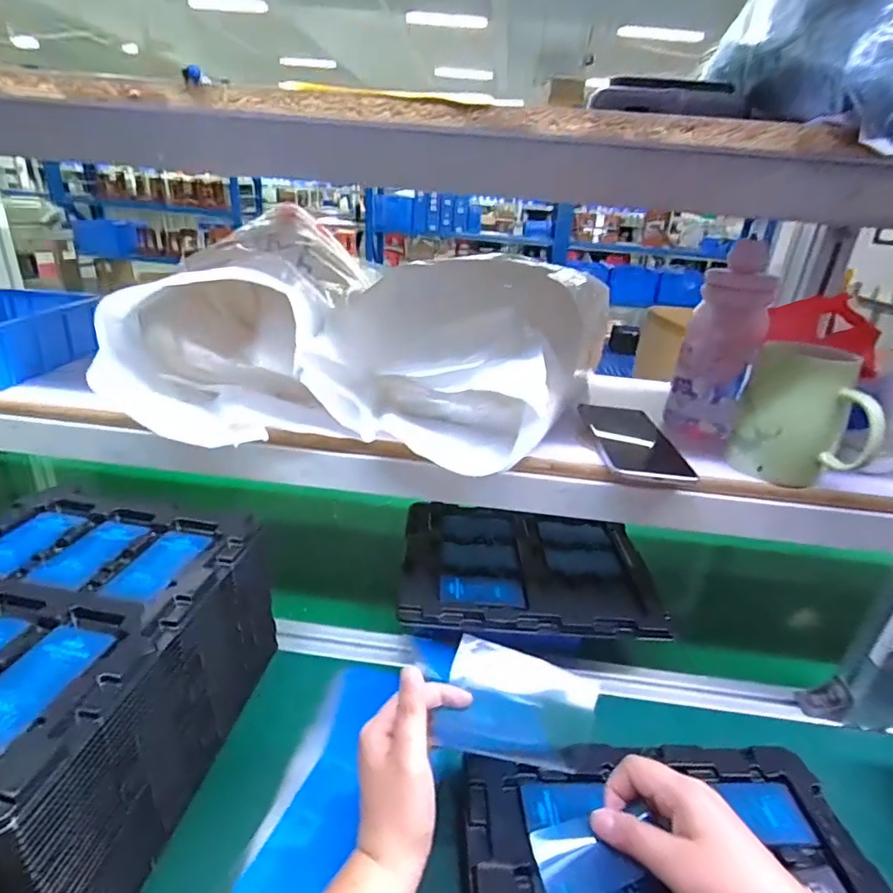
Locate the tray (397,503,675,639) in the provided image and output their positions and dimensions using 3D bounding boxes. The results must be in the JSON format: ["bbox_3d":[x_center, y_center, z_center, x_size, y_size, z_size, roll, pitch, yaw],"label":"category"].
[{"bbox_3d":[0.091,0.137,0.621,0.278,0.028,0.210,6,26,0],"label":"tray"}]

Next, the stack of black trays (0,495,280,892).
[{"bbox_3d":[-0.295,0.180,0.418,0.211,0.162,0.271,8,26,5],"label":"stack of black trays"}]

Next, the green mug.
[{"bbox_3d":[0.317,-0.027,0.482,0.098,0.113,0.092,20,29,27],"label":"green mug"}]

